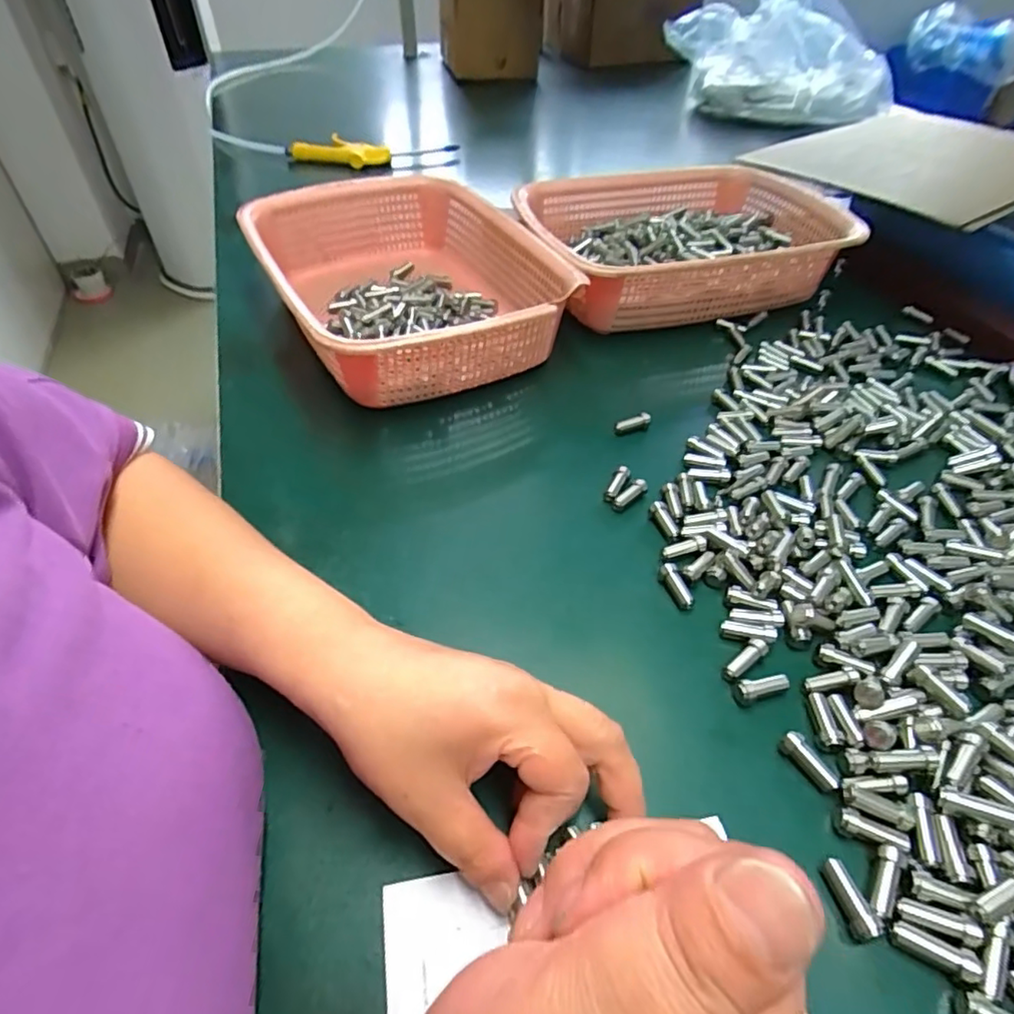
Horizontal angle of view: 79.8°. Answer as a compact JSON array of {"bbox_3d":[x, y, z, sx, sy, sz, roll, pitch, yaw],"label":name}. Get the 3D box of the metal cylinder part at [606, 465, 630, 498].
[{"bbox_3d":[0.073,-0.015,0.400,0.009,0.012,0.027,22,50,21],"label":"metal cylinder part"}]

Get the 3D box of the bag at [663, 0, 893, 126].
[{"bbox_3d":[0.433,-0.738,0.971,0.321,0.202,0.180,0,45,1],"label":"bag"}]

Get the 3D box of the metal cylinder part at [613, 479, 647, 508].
[{"bbox_3d":[0.080,-0.008,0.390,0.027,0.010,0.007,-32,52,-27],"label":"metal cylinder part"}]

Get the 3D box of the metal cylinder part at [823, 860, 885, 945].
[{"bbox_3d":[0.130,0.148,0.231,0.008,0.006,0.026,-11,46,-9],"label":"metal cylinder part"}]

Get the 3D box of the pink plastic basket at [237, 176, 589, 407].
[{"bbox_3d":[-0.083,-0.187,0.516,0.206,0.080,0.290,-21,49,-19],"label":"pink plastic basket"}]

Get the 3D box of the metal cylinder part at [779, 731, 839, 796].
[{"bbox_3d":[0.135,0.113,0.270,0.008,0.009,0.027,-25,50,-22],"label":"metal cylinder part"}]

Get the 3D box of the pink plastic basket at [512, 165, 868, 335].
[{"bbox_3d":[0.165,-0.259,0.593,0.297,0.068,0.237,-12,46,-10],"label":"pink plastic basket"}]

